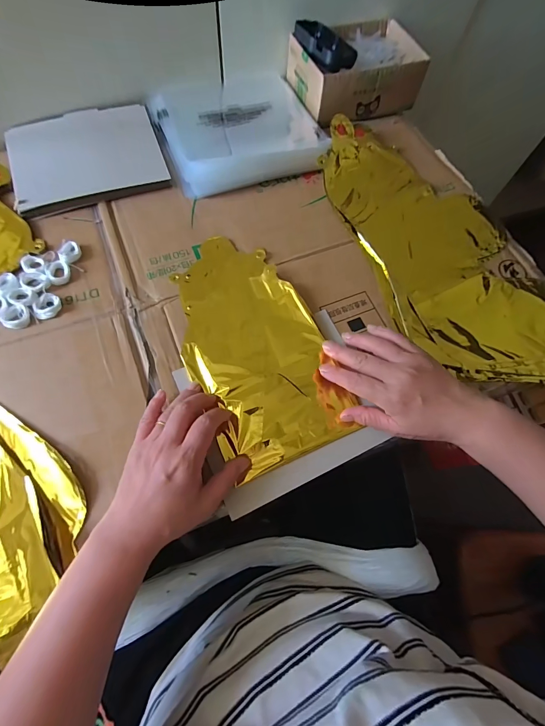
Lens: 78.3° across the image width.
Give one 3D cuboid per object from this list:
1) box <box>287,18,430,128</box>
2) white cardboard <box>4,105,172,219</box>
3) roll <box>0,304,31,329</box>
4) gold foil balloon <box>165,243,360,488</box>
[{"bbox_3d":[0.137,-0.479,0.547,0.196,0.063,0.141,-18,69,-11],"label":"box"},{"bbox_3d":[-0.259,-0.290,0.470,0.194,0.018,0.165,-19,69,-11],"label":"white cardboard"},{"bbox_3d":[-0.284,-0.051,0.371,0.027,0.009,0.029,1,66,-3],"label":"roll"},{"bbox_3d":[-0.027,-0.027,0.384,0.145,0.014,0.275,-24,73,-11],"label":"gold foil balloon"}]

